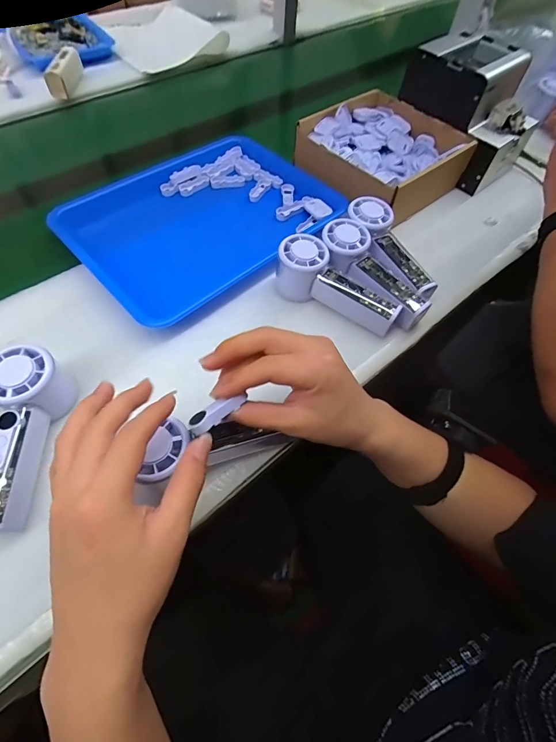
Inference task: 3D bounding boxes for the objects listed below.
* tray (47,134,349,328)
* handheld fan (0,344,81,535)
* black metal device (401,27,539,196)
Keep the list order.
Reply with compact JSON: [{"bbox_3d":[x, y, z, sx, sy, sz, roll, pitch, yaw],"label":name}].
[{"bbox_3d":[-0.102,-0.216,0.506,0.341,0.033,0.254,-39,69,-22],"label":"tray"},{"bbox_3d":[-0.223,0.056,0.308,0.053,0.052,0.149,1,60,-2],"label":"handheld fan"},{"bbox_3d":[0.309,-0.417,0.580,0.150,0.134,0.184,-33,67,-20],"label":"black metal device"}]

